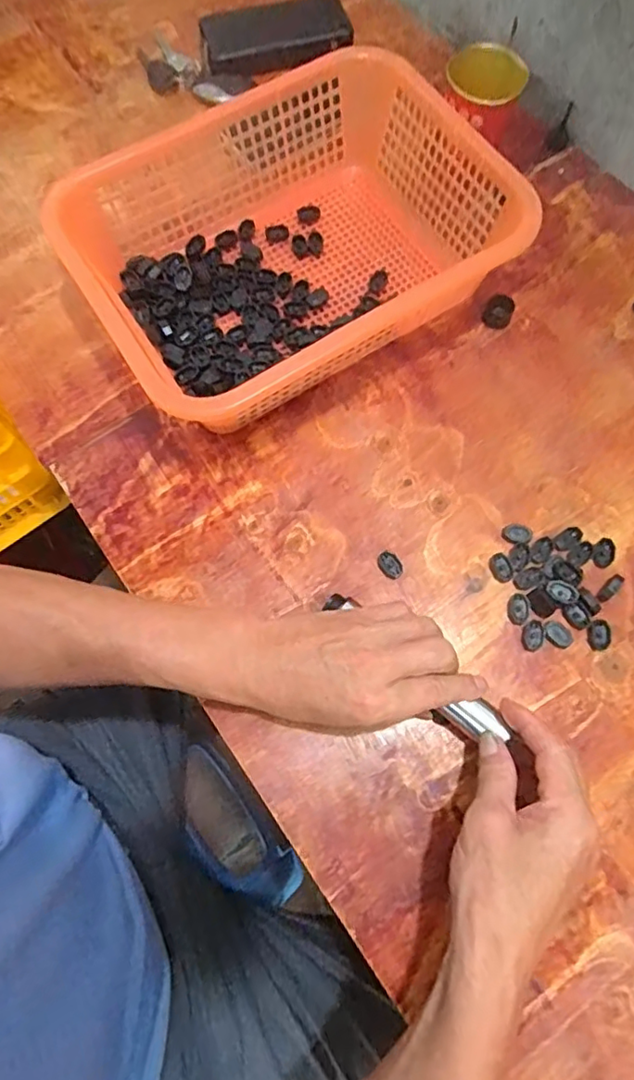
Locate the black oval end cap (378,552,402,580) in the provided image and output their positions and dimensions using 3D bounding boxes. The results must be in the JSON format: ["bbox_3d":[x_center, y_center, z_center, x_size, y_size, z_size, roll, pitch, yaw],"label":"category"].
[{"bbox_3d":[0.057,0.020,0.447,0.015,0.006,0.022,-36,75,-10],"label":"black oval end cap"}]

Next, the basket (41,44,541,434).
[{"bbox_3d":[-0.019,-0.242,0.487,0.335,0.095,0.247,-31,74,-9],"label":"basket"}]

